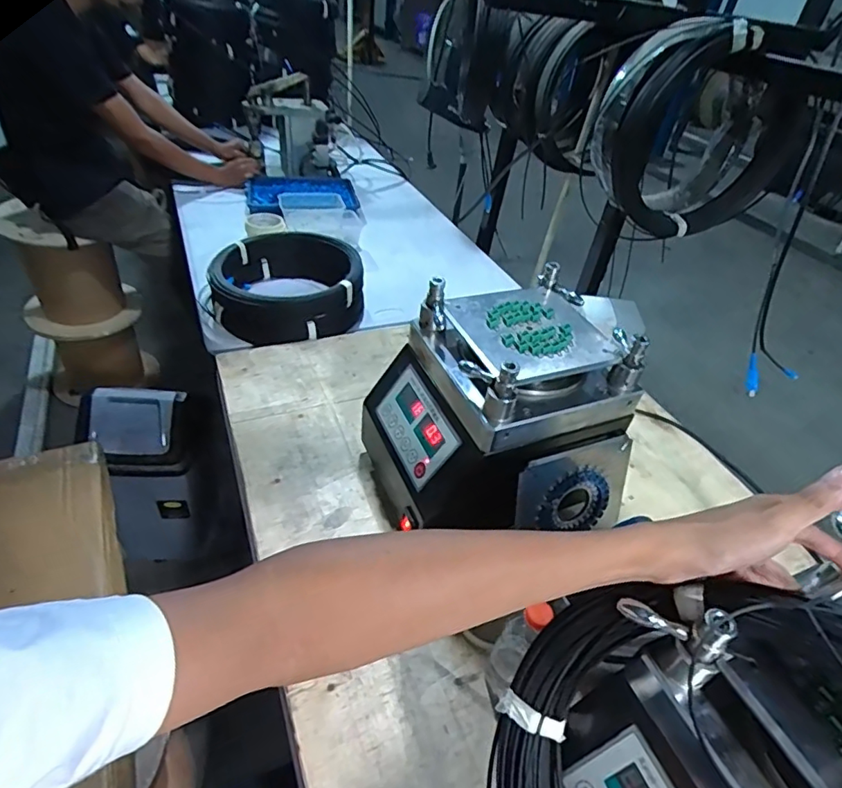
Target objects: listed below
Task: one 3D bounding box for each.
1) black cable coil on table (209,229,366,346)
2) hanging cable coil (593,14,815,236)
[{"bbox_3d":[-0.278,-0.232,1.098,0.289,0.099,0.280,3,40,-3],"label":"black cable coil on table"},{"bbox_3d":[0.475,-0.436,0.887,0.348,0.305,0.107,-4,42,-15],"label":"hanging cable coil"}]

